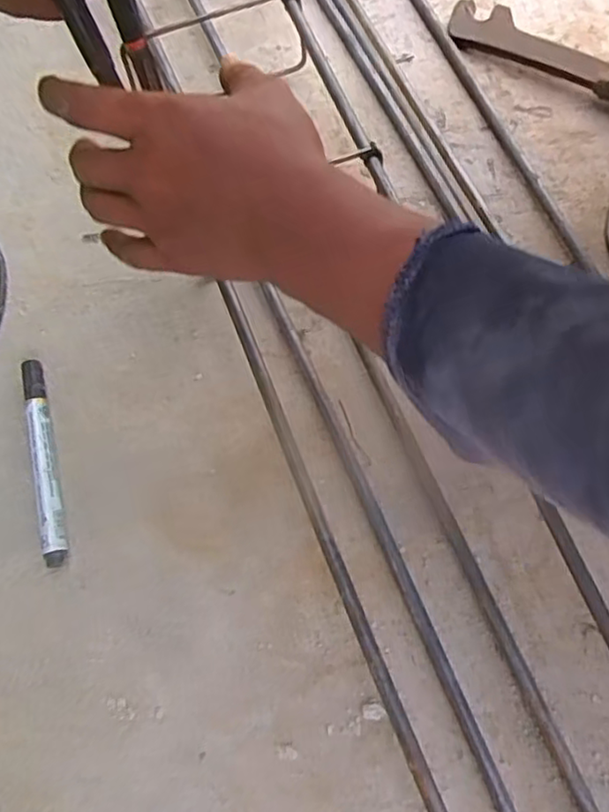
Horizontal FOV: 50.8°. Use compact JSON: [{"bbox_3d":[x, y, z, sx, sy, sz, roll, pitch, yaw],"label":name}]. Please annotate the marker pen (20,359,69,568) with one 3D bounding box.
[{"bbox_3d":[-0.173,0.035,0.429,0.016,0.016,0.141,-15,70,-5],"label":"marker pen"}]

